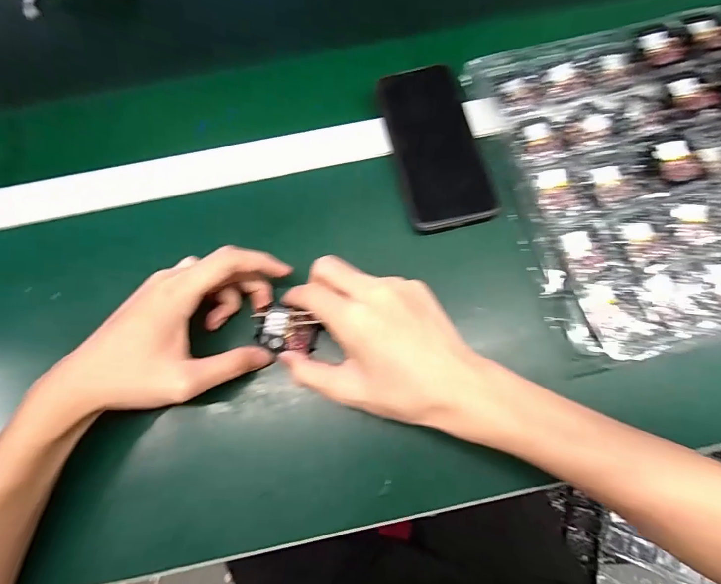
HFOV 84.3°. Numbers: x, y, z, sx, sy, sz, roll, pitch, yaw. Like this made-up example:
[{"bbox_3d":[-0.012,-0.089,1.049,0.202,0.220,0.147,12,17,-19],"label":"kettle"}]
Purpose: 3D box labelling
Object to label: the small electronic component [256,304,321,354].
[{"bbox_3d":[-0.057,0.032,0.319,0.043,0.016,0.034,15,76,5],"label":"small electronic component"}]

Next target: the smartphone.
[{"bbox_3d":[0.068,-0.129,0.357,0.075,0.016,0.144,-13,84,-4],"label":"smartphone"}]

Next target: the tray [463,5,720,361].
[{"bbox_3d":[0.262,-0.108,0.342,0.265,0.027,0.285,-16,75,-3],"label":"tray"}]

